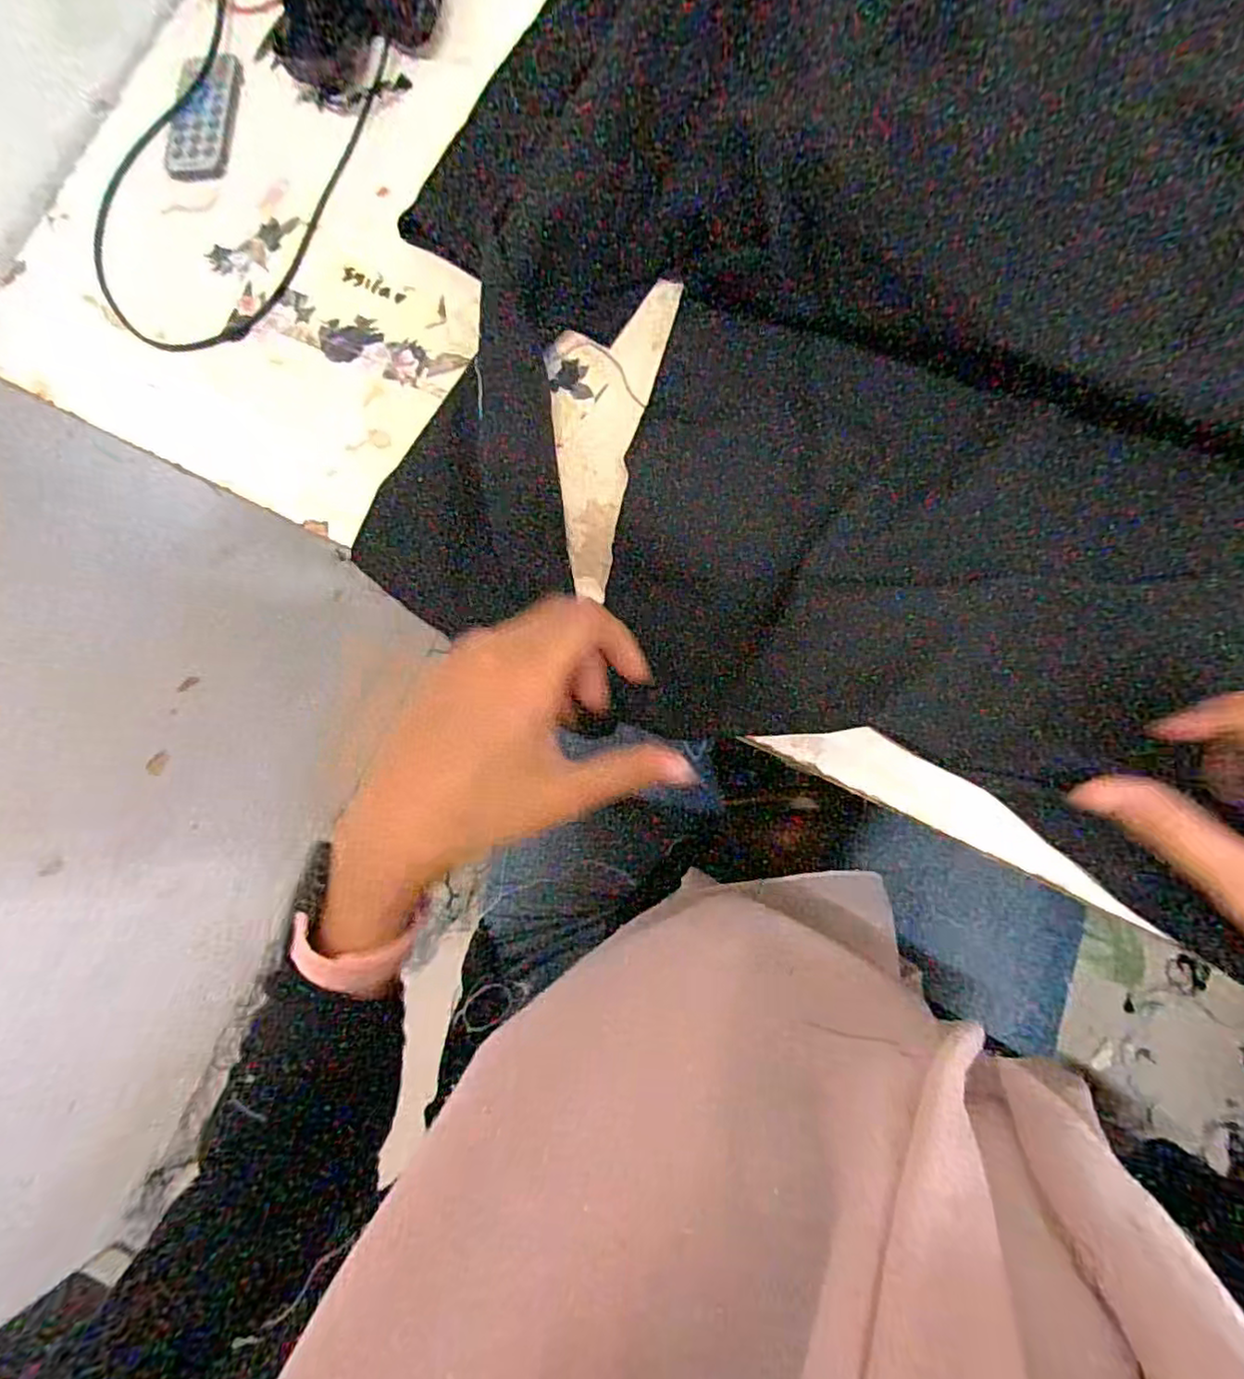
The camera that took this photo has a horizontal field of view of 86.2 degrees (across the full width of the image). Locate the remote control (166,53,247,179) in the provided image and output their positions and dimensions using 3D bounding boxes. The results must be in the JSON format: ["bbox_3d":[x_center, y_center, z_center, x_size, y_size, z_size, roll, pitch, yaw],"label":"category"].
[{"bbox_3d":[-0.263,-0.363,0.420,0.043,0.004,0.083,5,85,7],"label":"remote control"}]

